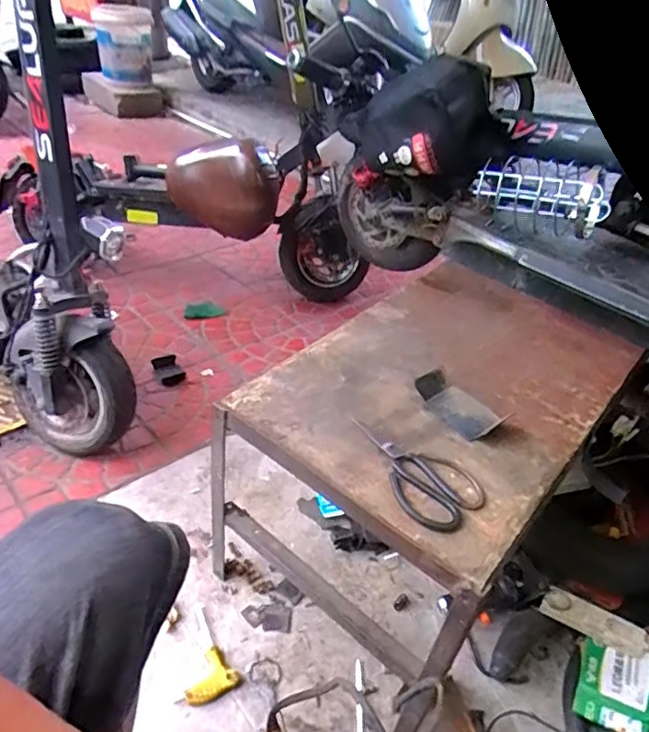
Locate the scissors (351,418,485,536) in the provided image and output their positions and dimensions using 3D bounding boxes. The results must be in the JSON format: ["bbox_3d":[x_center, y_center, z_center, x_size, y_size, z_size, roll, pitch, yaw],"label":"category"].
[{"bbox_3d":[0.105,0.107,0.621,0.092,0.017,0.161,-11,45,-24],"label":"scissors"}]

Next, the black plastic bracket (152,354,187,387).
[{"bbox_3d":[-0.339,0.011,1.263,0.057,0.016,0.097,-16,47,-28],"label":"black plastic bracket"}]

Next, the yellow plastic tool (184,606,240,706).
[{"bbox_3d":[-0.176,0.396,0.795,0.070,0.015,0.127,-18,48,-30],"label":"yellow plastic tool"}]

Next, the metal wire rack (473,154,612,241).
[{"bbox_3d":[0.331,-0.260,0.893,0.189,0.088,0.070,29,43,20],"label":"metal wire rack"}]

